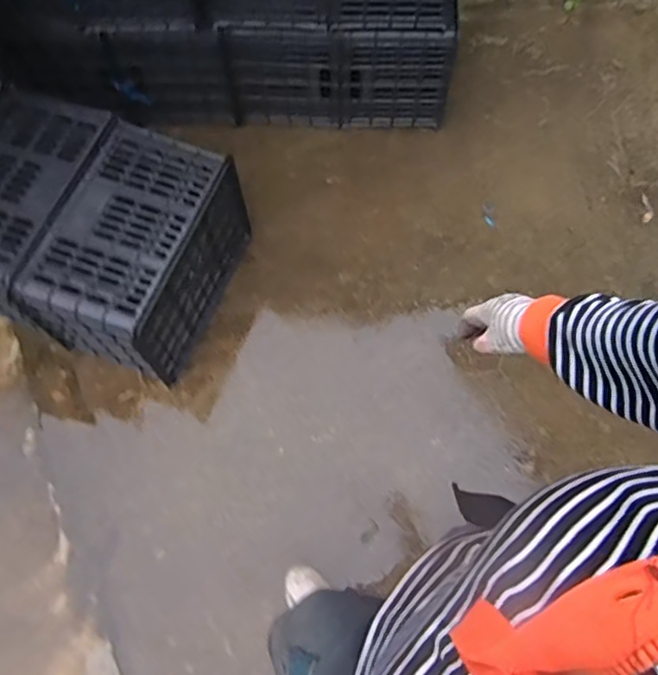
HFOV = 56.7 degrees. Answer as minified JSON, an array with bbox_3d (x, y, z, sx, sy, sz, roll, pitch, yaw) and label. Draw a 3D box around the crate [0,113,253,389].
[{"bbox_3d":[-0.432,-0.186,1.443,0.298,0.318,0.483,22,69,9],"label":"crate"}]

